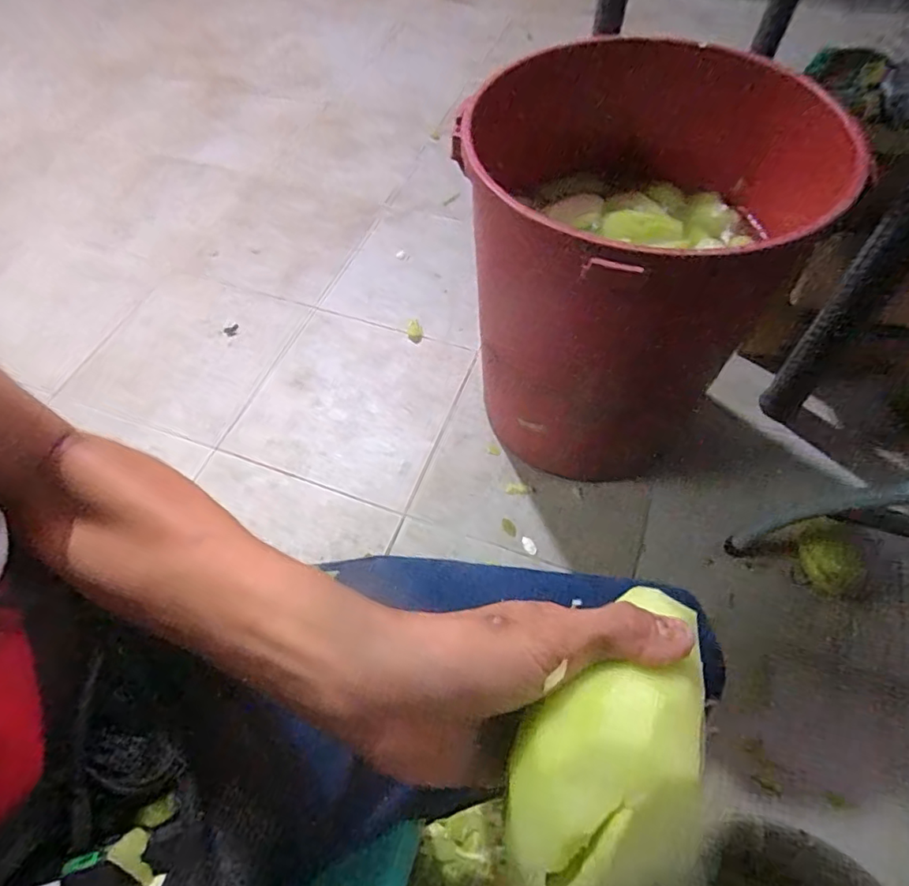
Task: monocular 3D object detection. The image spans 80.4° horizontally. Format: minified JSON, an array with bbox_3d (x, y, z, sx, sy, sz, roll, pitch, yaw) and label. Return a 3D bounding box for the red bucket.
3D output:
[{"bbox_3d":[0.238,-0.269,0.826,0.381,0.545,0.423,10,59,9],"label":"red bucket"}]

